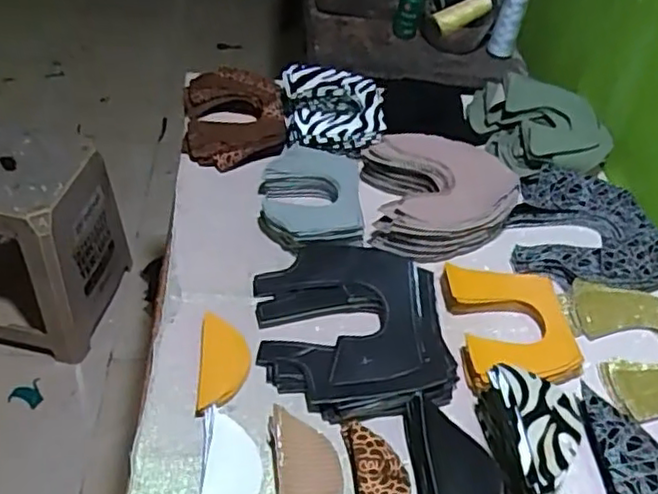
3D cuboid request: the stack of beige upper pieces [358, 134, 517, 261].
[{"bbox_3d":[0.140,-0.067,0.832,0.181,0.056,0.183,4,46,-7],"label":"stack of beige upper pieces"}]

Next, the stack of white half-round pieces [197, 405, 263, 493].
[{"bbox_3d":[-0.085,0.194,0.564,0.052,0.021,0.112,5,46,-6],"label":"stack of white half-round pieces"}]

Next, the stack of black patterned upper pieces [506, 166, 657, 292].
[{"bbox_3d":[0.321,-0.022,0.834,0.188,0.043,0.182,3,46,-7],"label":"stack of black patterned upper pieces"}]

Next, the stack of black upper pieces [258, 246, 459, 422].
[{"bbox_3d":[0.024,0.073,0.682,0.189,0.029,0.204,0,45,-7],"label":"stack of black upper pieces"}]

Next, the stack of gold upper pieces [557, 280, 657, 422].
[{"bbox_3d":[0.346,0.110,0.721,0.131,0.032,0.159,-2,47,-12],"label":"stack of gold upper pieces"}]

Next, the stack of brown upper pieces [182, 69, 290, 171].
[{"bbox_3d":[-0.132,-0.181,0.919,0.138,0.045,0.178,0,46,-11],"label":"stack of brown upper pieces"}]

